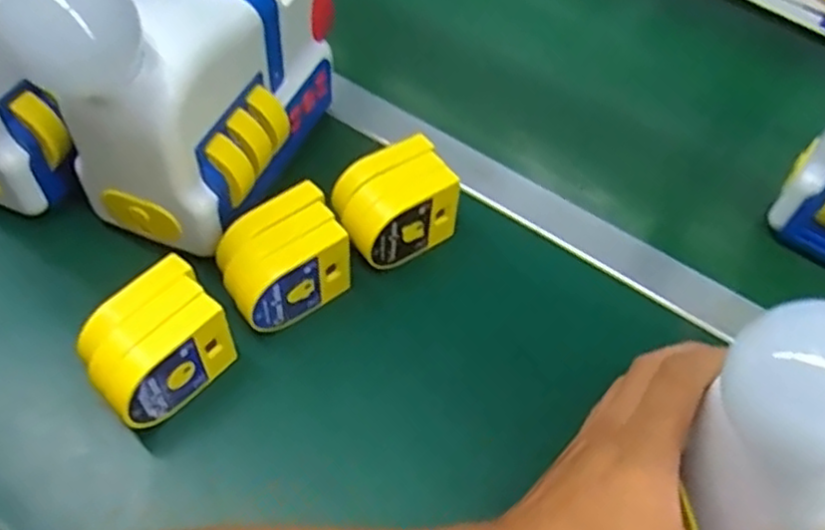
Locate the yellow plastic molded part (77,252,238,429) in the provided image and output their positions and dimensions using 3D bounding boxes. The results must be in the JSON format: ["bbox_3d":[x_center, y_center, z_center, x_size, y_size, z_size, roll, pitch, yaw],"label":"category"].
[{"bbox_3d":[-0.147,0.047,0.399,0.052,0.055,0.075,37,58,20],"label":"yellow plastic molded part"}]

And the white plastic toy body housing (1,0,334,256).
[{"bbox_3d":[-0.127,-0.132,0.444,0.096,0.164,0.203,22,54,10],"label":"white plastic toy body housing"}]

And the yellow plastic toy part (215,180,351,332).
[{"bbox_3d":[-0.083,-0.002,0.439,0.081,0.052,0.054,-31,63,-26],"label":"yellow plastic toy part"}]

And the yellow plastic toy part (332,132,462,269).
[{"bbox_3d":[-0.012,-0.041,0.470,0.075,0.056,0.055,-29,62,-25],"label":"yellow plastic toy part"}]

